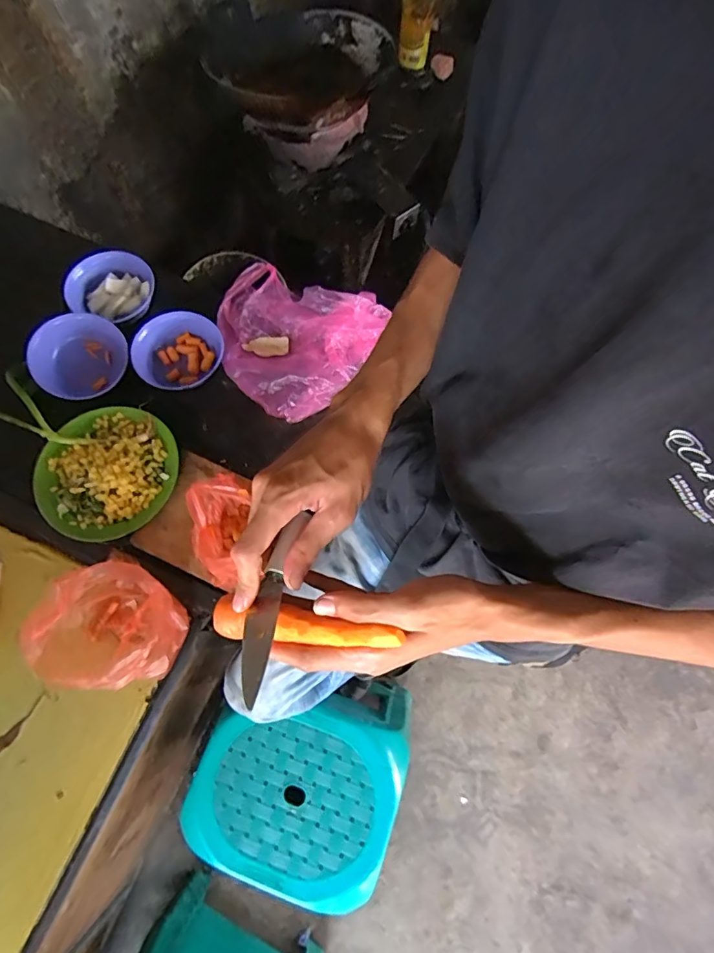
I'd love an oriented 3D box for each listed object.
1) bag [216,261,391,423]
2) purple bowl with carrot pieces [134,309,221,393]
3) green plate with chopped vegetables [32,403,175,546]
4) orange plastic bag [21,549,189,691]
[{"bbox_3d":[-0.124,-0.245,0.805,0.294,0.061,0.264,32,72,9],"label":"bag"},{"bbox_3d":[-0.297,-0.206,0.791,0.148,0.050,0.128,-35,75,-11],"label":"purple bowl with carrot pieces"},{"bbox_3d":[-0.383,-0.005,0.725,0.194,0.058,0.207,1,70,-2],"label":"green plate with chopped vegetables"},{"bbox_3d":[-0.327,0.197,0.628,0.163,0.160,0.144,32,74,10],"label":"orange plastic bag"}]

